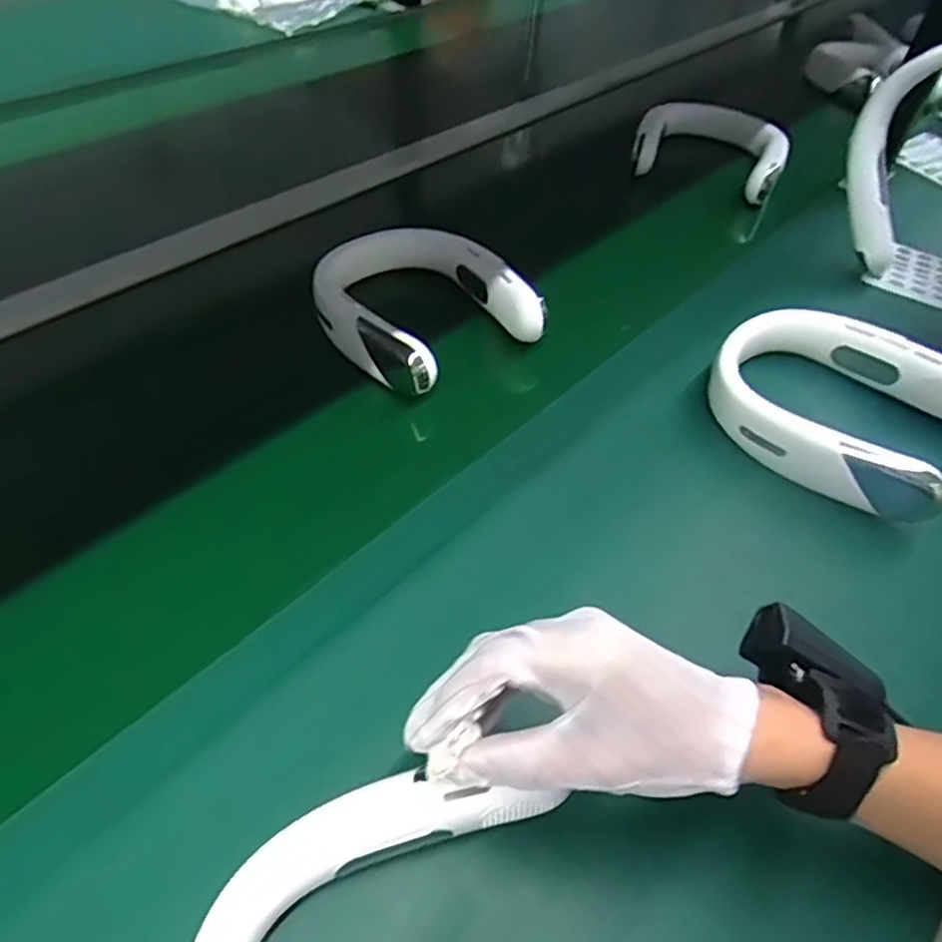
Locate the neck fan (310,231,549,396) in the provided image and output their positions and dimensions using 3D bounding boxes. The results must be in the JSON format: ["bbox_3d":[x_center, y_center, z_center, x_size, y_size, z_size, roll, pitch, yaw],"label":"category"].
[{"bbox_3d":[-0.048,-0.165,0.652,0.178,0.040,0.196,-30,58,-26],"label":"neck fan"}]

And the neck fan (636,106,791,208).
[{"bbox_3d":[0.338,-0.466,0.961,0.202,0.050,0.211,15,50,8],"label":"neck fan"}]

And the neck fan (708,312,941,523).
[{"bbox_3d":[0.319,-0.064,0.595,0.206,0.051,0.184,33,55,22],"label":"neck fan"}]

